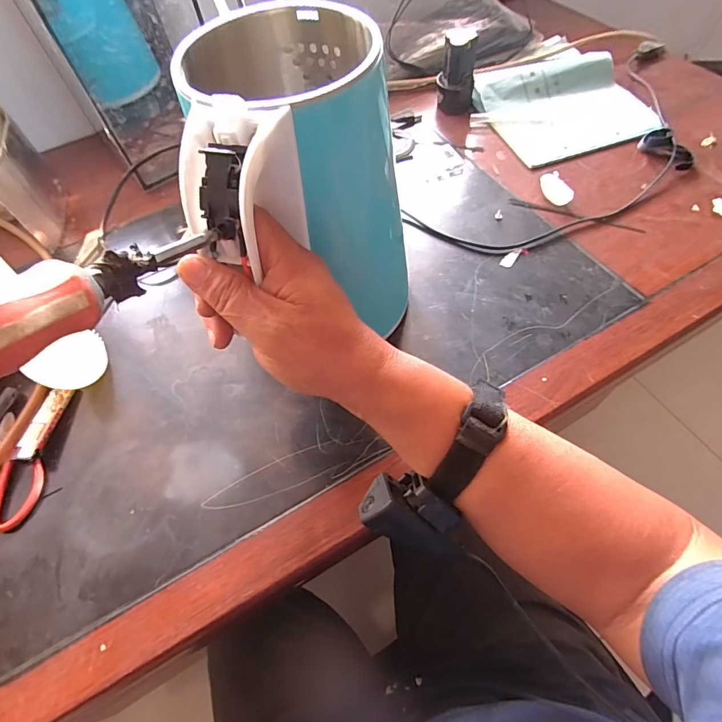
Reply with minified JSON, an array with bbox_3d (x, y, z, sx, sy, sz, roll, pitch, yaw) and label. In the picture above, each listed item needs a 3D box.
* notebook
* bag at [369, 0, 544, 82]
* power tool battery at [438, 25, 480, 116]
[{"bbox_3d":[0.260,-0.339,0.549,0.186,0.030,0.193,-17,60,-5],"label":"notebook"},{"bbox_3d":[0.134,-0.517,0.626,0.236,0.097,0.167,-13,60,-3],"label":"bag"},{"bbox_3d":[0.126,-0.374,0.549,0.047,0.089,0.046,7,61,8],"label":"power tool battery"}]

